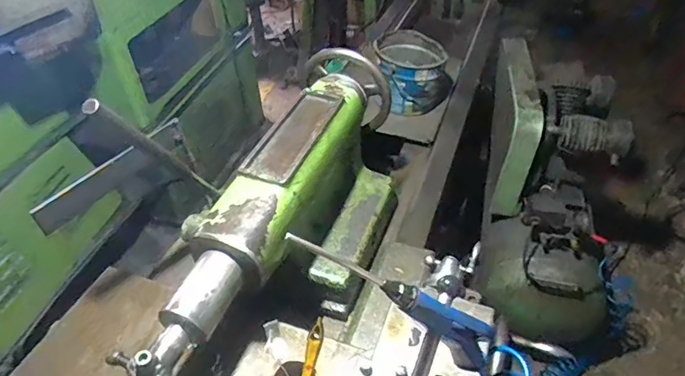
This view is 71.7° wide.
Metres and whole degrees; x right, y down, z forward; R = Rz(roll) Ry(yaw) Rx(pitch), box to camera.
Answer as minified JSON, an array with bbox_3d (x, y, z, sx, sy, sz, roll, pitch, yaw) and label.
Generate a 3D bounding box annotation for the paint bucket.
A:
[{"bbox_3d":[0.198,-0.329,1.313,0.212,0.160,0.249,5,43,8],"label":"paint bucket"}]

